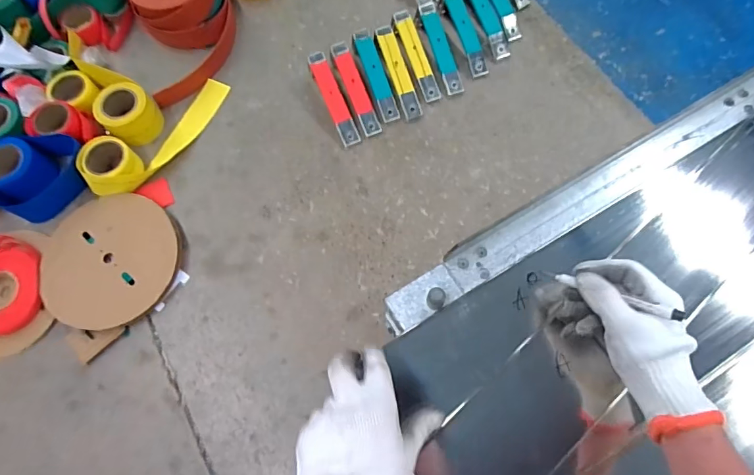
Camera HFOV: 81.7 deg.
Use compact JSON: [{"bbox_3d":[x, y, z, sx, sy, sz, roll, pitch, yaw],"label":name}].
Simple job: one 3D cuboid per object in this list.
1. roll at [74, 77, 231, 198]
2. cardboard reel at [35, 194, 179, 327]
[{"bbox_3d":[-0.774,-0.388,1.547,0.586,0.089,0.198,-39,74,-14],"label":"roll"},{"bbox_3d":[-0.858,0.068,1.392,0.432,0.028,0.436,0,69,0],"label":"cardboard reel"}]

